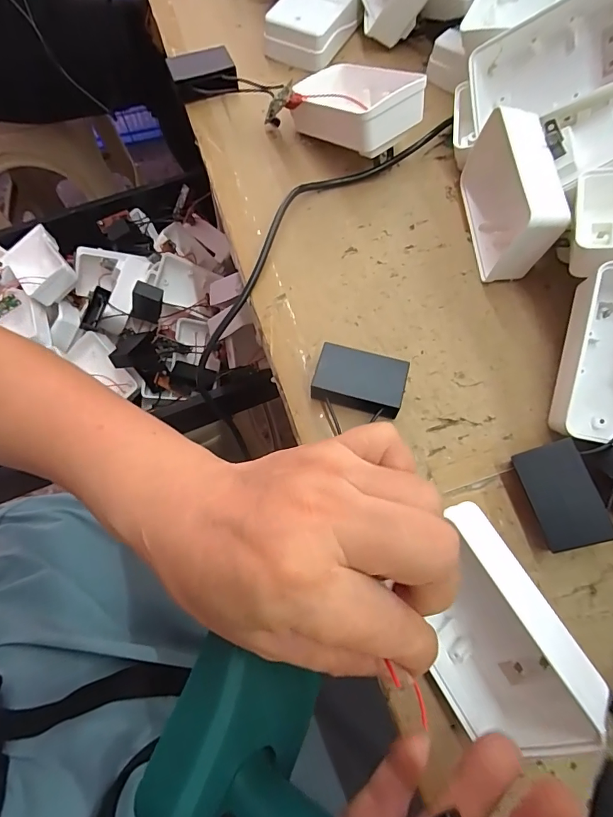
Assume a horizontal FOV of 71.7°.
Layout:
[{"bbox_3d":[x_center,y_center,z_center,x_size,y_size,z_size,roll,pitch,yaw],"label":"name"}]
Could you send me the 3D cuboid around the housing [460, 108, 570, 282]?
[{"bbox_3d":[0.124,-0.129,0.259,0.029,0.055,0.088,-1,70,1],"label":"housing"}]

